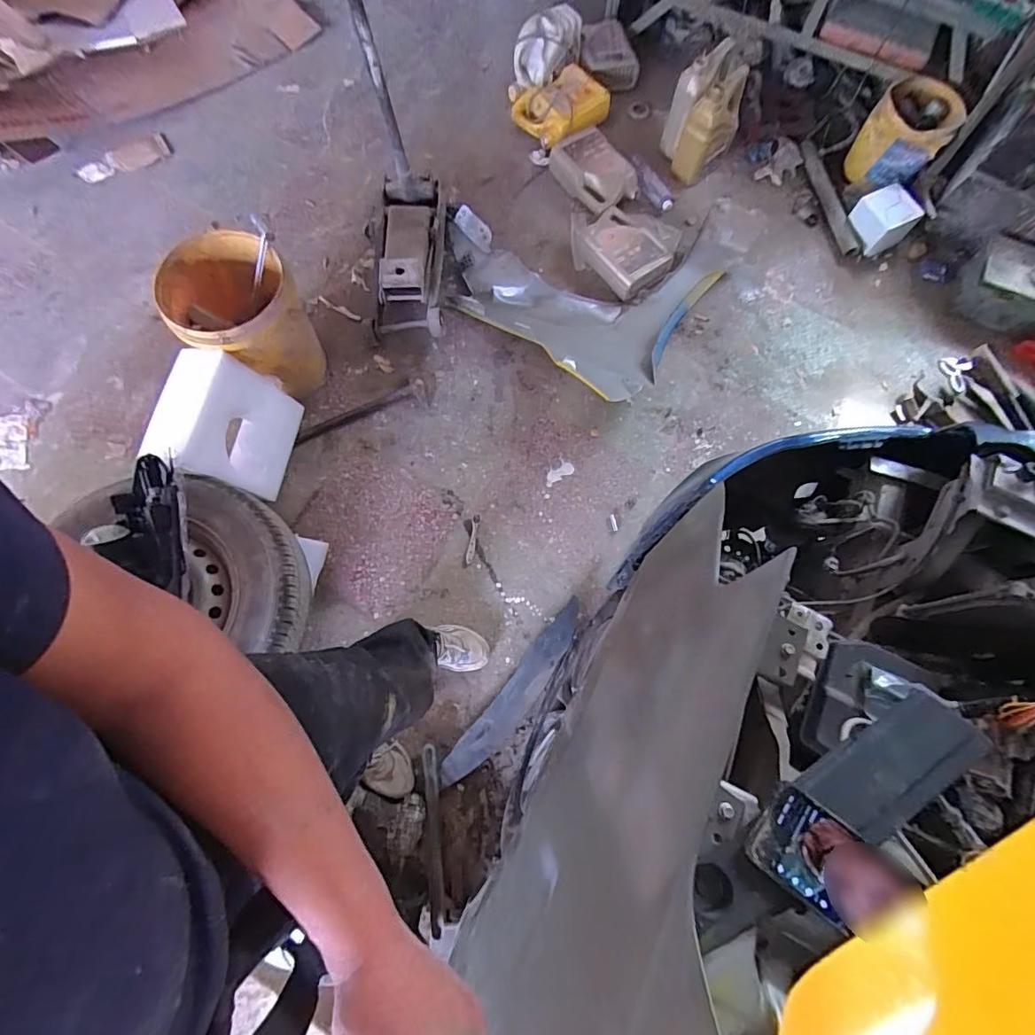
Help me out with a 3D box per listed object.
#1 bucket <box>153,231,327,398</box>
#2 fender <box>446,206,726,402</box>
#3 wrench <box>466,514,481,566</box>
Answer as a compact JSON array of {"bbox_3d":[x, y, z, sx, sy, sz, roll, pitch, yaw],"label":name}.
[{"bbox_3d":[-0.752,-0.546,1.394,0.385,0.314,0.314,43,76,11],"label":"bucket"},{"bbox_3d":[0.211,-0.791,1.611,0.795,0.173,0.747,39,76,10],"label":"fender"},{"bbox_3d":[-0.127,0.060,1.403,0.023,0.009,0.141,9,73,1],"label":"wrench"}]

